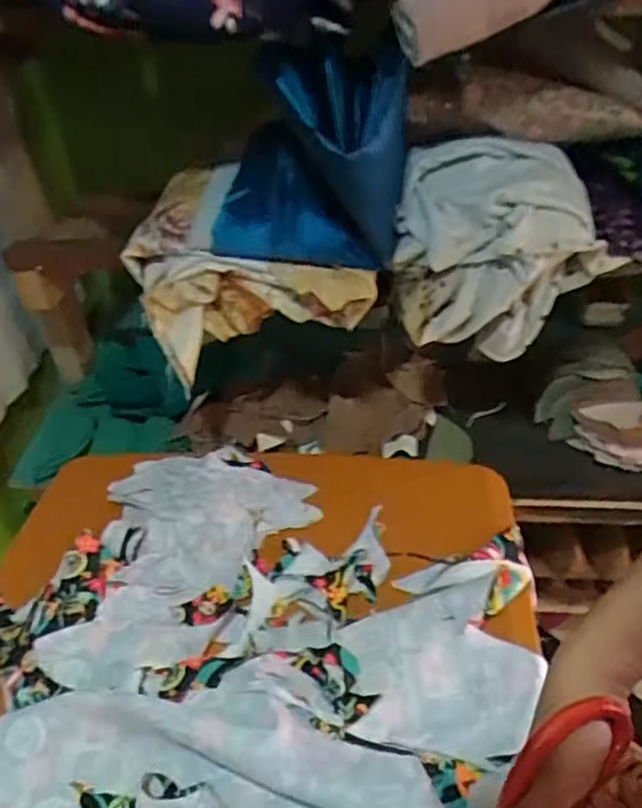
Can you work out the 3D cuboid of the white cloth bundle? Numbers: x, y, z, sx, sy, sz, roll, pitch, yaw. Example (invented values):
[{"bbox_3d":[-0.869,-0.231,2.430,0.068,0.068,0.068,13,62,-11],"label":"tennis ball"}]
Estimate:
[{"bbox_3d":[0.178,-0.161,0.695,0.203,0.164,0.122,-4,39,1],"label":"white cloth bundle"}]

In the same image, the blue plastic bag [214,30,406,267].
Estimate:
[{"bbox_3d":[-0.008,-0.253,0.683,0.176,0.180,0.190,5,41,13],"label":"blue plastic bag"}]

